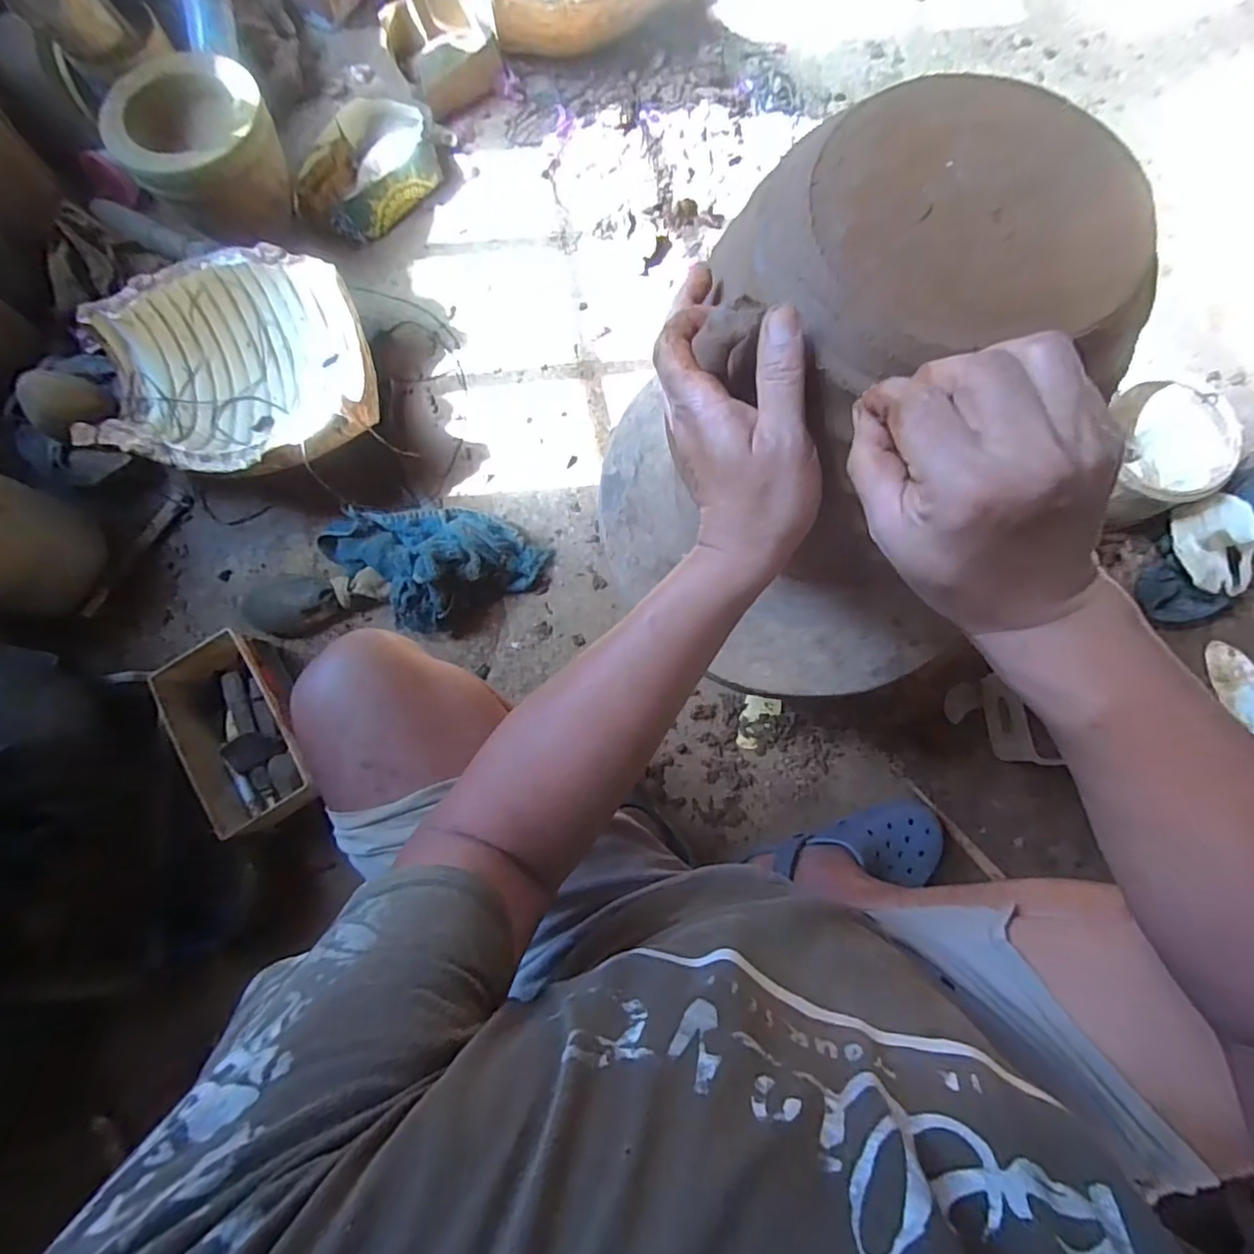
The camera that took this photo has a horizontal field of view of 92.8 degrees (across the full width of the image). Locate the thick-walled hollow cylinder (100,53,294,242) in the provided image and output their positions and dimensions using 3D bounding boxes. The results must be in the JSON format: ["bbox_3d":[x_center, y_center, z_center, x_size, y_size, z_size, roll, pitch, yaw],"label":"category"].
[{"bbox_3d":[-0.599,-0.683,0.869,0.203,0.140,0.216,-32,79,-6],"label":"thick-walled hollow cylinder"}]

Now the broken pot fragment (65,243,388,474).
[{"bbox_3d":[-0.545,-0.346,0.846,0.332,0.141,0.321,0,80,2],"label":"broken pot fragment"}]

